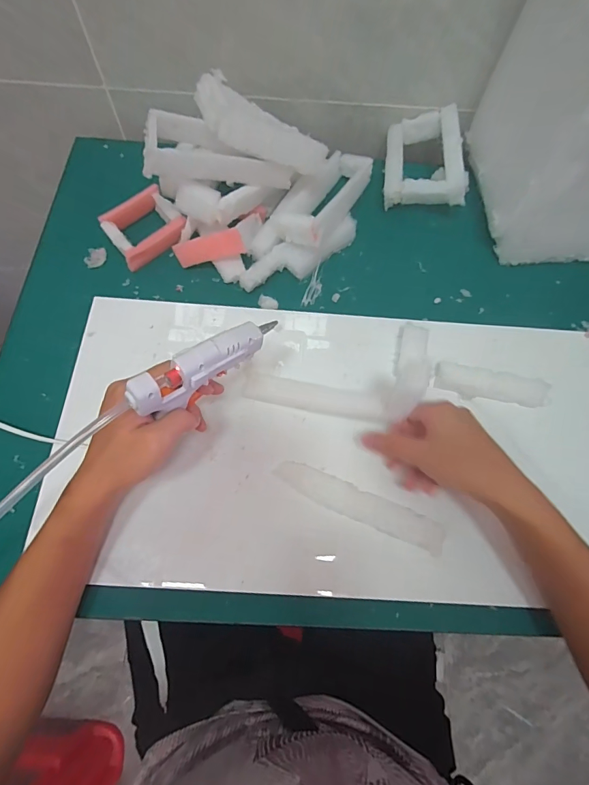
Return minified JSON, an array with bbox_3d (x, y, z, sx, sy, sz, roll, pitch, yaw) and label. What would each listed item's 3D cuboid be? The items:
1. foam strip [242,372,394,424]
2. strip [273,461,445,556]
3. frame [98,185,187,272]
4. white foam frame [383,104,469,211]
[{"bbox_3d":[0.025,0.005,0.422,0.158,0.014,0.032,10,69,2],"label":"foam strip"},{"bbox_3d":[0.061,0.108,0.378,0.166,0.010,0.030,23,70,7],"label":"strip"},{"bbox_3d":[-0.186,-0.205,0.488,0.088,0.033,0.075,-33,73,-13],"label":"frame"},{"bbox_3d":[0.173,-0.318,0.527,0.099,0.029,0.144,-1,71,16],"label":"white foam frame"}]

